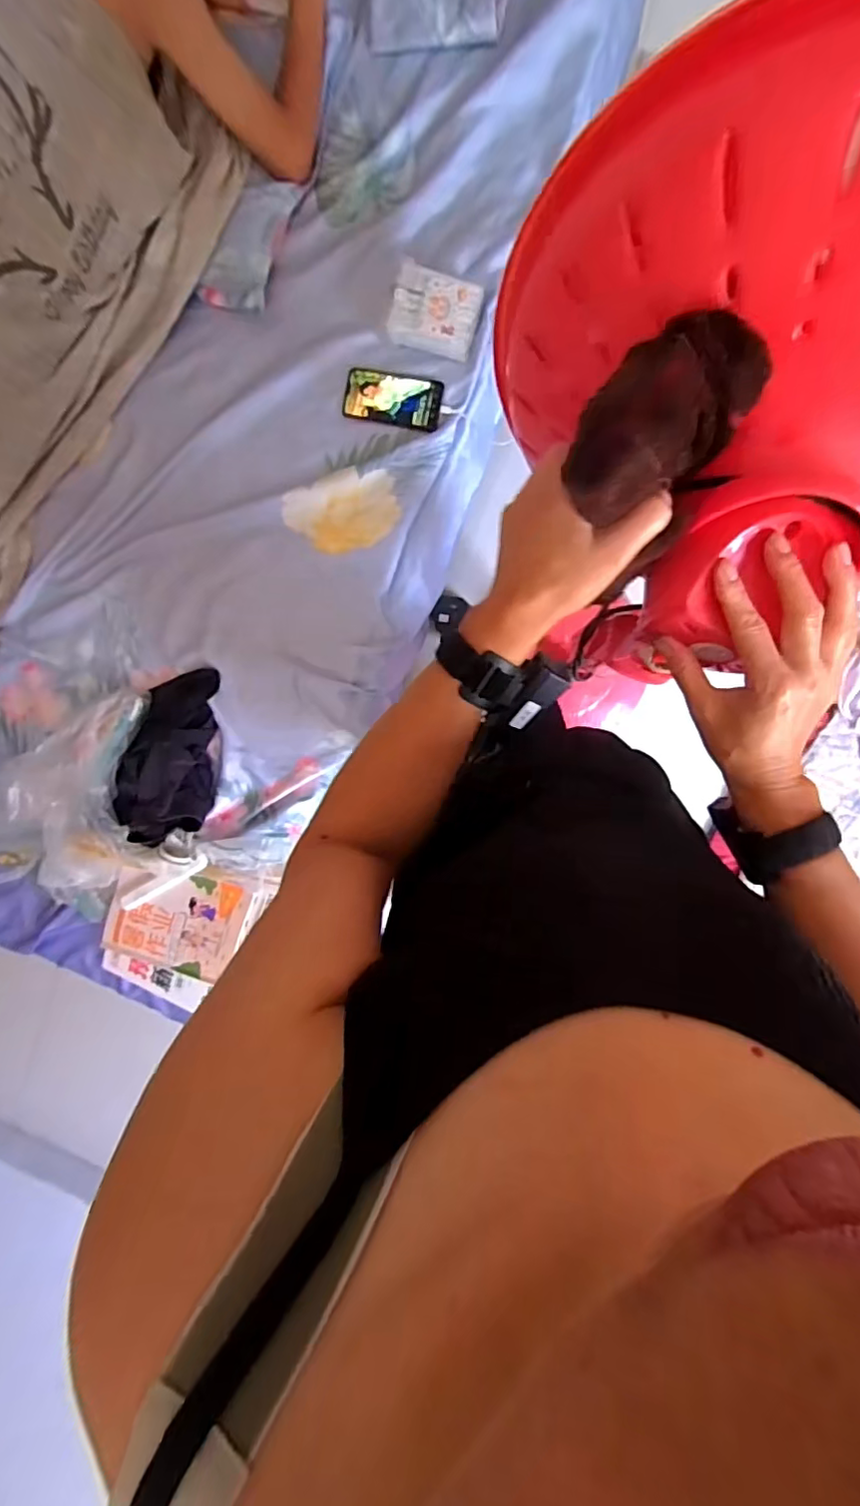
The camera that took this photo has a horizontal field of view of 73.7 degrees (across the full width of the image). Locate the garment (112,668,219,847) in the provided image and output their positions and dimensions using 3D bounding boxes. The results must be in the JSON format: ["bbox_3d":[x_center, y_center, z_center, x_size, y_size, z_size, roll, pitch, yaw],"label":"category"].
[{"bbox_3d":[-0.509,0.005,1.144,0.168,0.057,0.345,10,82,5],"label":"garment"}]

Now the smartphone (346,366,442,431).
[{"bbox_3d":[-0.064,-0.616,1.000,0.171,0.015,0.078,13,98,4],"label":"smartphone"}]

